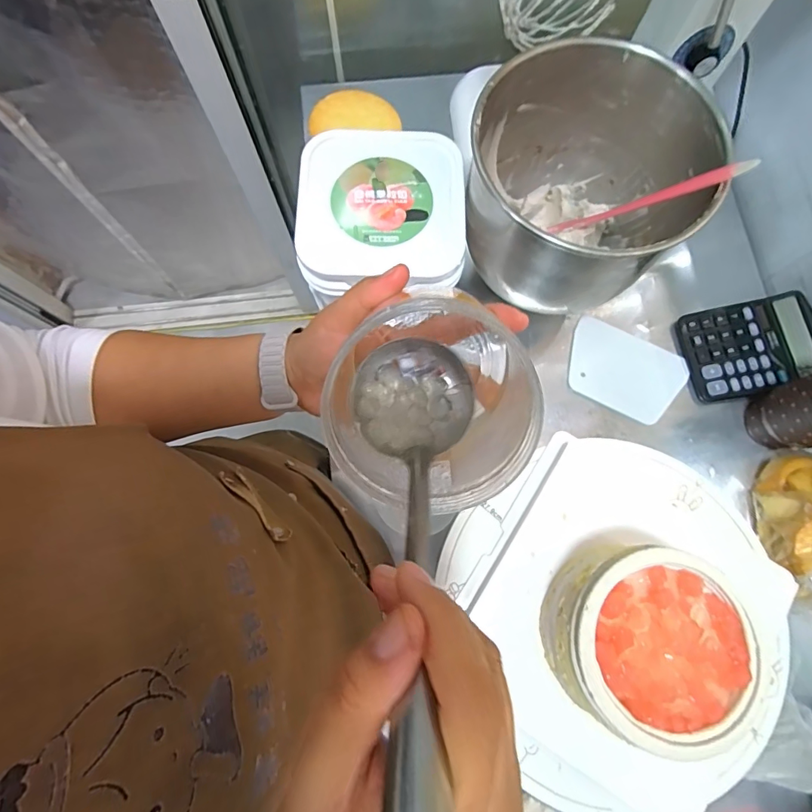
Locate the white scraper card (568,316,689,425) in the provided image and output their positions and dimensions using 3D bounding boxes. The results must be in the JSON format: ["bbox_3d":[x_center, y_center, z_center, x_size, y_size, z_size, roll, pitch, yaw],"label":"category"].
[{"bbox_3d":[0.277,-0.045,0.577,0.146,0.007,0.104,27,77,5],"label":"white scraper card"}]

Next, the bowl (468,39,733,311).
[{"bbox_3d":[0.174,-0.223,0.478,0.220,0.185,0.214,0,77,0],"label":"bowl"}]

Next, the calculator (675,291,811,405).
[{"bbox_3d":[0.431,-0.072,0.568,0.149,0.038,0.127,-13,77,-4],"label":"calculator"}]

